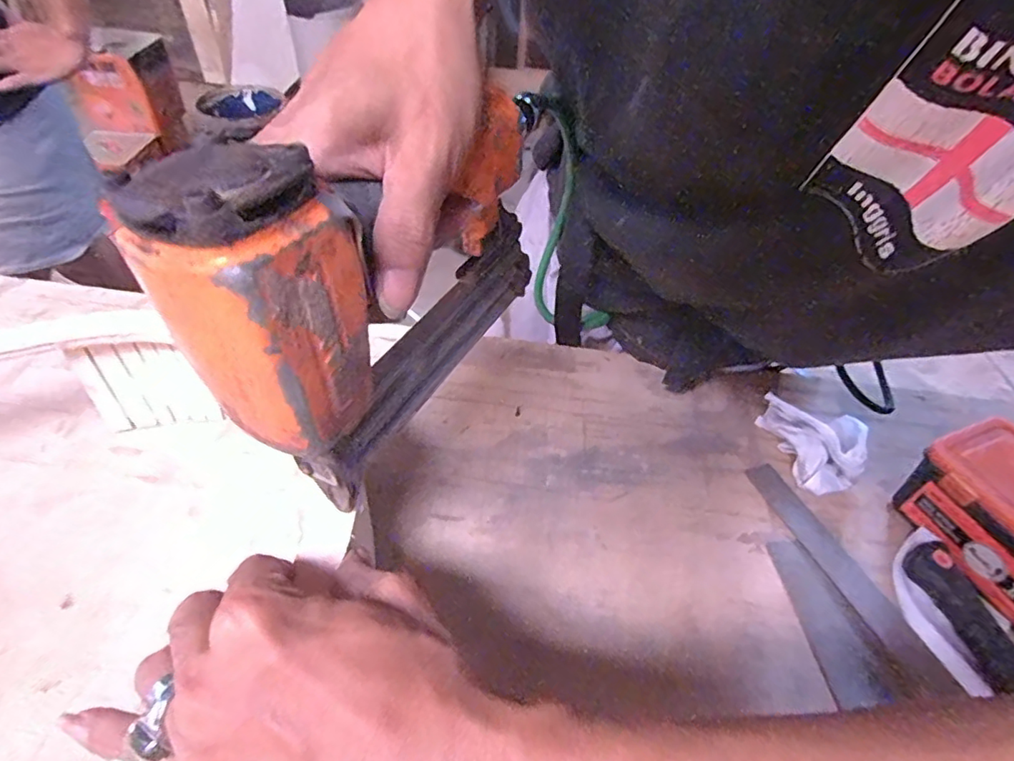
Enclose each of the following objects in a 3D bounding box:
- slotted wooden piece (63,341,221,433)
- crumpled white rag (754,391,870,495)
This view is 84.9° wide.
[{"bbox_3d":[-0.261,0.005,0.400,0.074,0.085,0.011,-7,49,-11],"label":"slotted wooden piece"},{"bbox_3d":[0.245,0.045,0.437,0.054,0.035,0.076,-7,49,-11],"label":"crumpled white rag"}]

